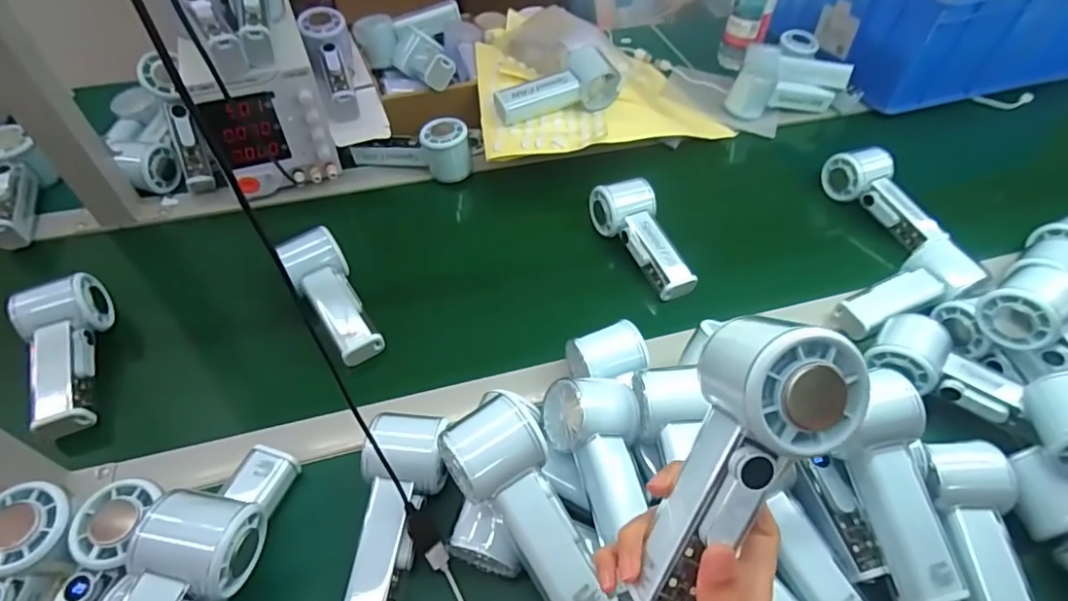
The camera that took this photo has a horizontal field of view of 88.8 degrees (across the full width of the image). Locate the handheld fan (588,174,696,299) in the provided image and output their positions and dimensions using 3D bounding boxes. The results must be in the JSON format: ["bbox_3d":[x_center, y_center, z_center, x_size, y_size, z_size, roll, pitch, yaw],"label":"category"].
[{"bbox_3d":[0.123,-0.067,0.599,0.055,0.046,0.149,-22,67,-18],"label":"handheld fan"}]

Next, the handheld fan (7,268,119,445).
[{"bbox_3d":[-0.424,0.050,0.490,0.056,0.048,0.153,-14,65,-12],"label":"handheld fan"}]

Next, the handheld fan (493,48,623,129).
[{"bbox_3d":[0.022,-0.265,0.670,0.152,0.051,0.073,-17,53,-15],"label":"handheld fan"}]

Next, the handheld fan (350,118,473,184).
[{"bbox_3d":[-0.151,-0.183,0.669,0.146,0.062,0.049,-4,51,-4],"label":"handheld fan"}]

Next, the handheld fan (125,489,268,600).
[{"bbox_3d":[-0.216,0.191,0.317,0.055,0.057,0.147,6,51,4],"label":"handheld fan"}]

